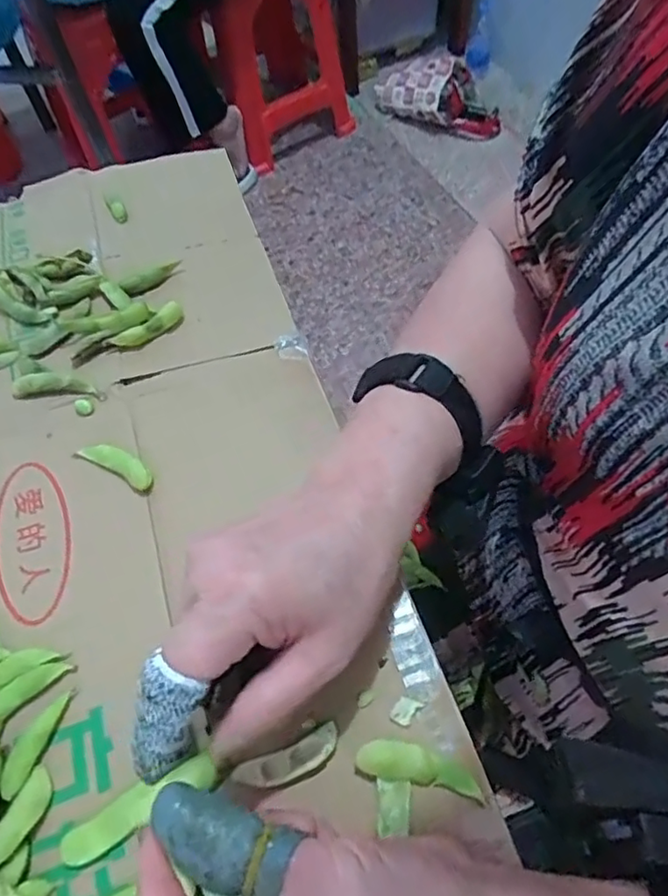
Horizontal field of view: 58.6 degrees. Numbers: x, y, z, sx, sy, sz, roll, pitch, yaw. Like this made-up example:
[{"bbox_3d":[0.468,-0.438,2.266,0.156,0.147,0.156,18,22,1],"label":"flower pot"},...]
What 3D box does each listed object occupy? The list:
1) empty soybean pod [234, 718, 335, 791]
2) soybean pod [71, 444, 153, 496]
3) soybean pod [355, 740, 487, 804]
[{"bbox_3d":[-0.019,0.136,0.257,0.046,0.004,0.015,-22,60,-10],"label":"empty soybean pod"},{"bbox_3d":[-0.124,0.009,0.339,0.053,0.007,0.016,27,64,18],"label":"soybean pod"},{"bbox_3d":[0.036,0.135,0.251,0.052,0.004,0.015,9,59,8],"label":"soybean pod"}]

